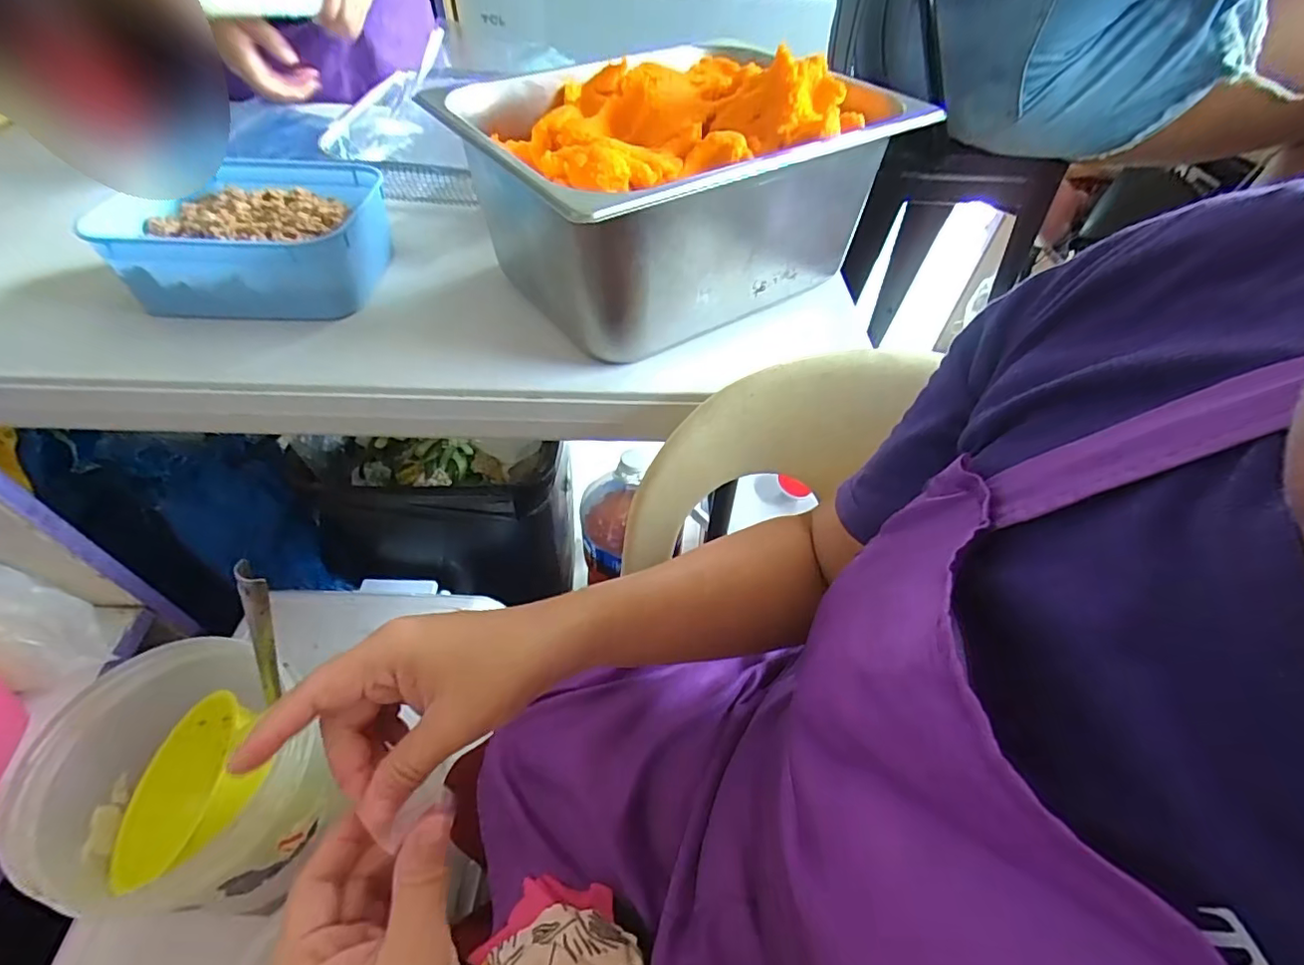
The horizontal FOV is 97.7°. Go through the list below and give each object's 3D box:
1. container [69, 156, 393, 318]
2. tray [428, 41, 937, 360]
[{"bbox_3d":[-0.325,-0.213,0.491,0.171,0.066,0.160,1,49,-3],"label":"container"},{"bbox_3d":[0.010,-0.227,0.463,0.274,0.173,0.220,-27,56,-24],"label":"tray"}]

